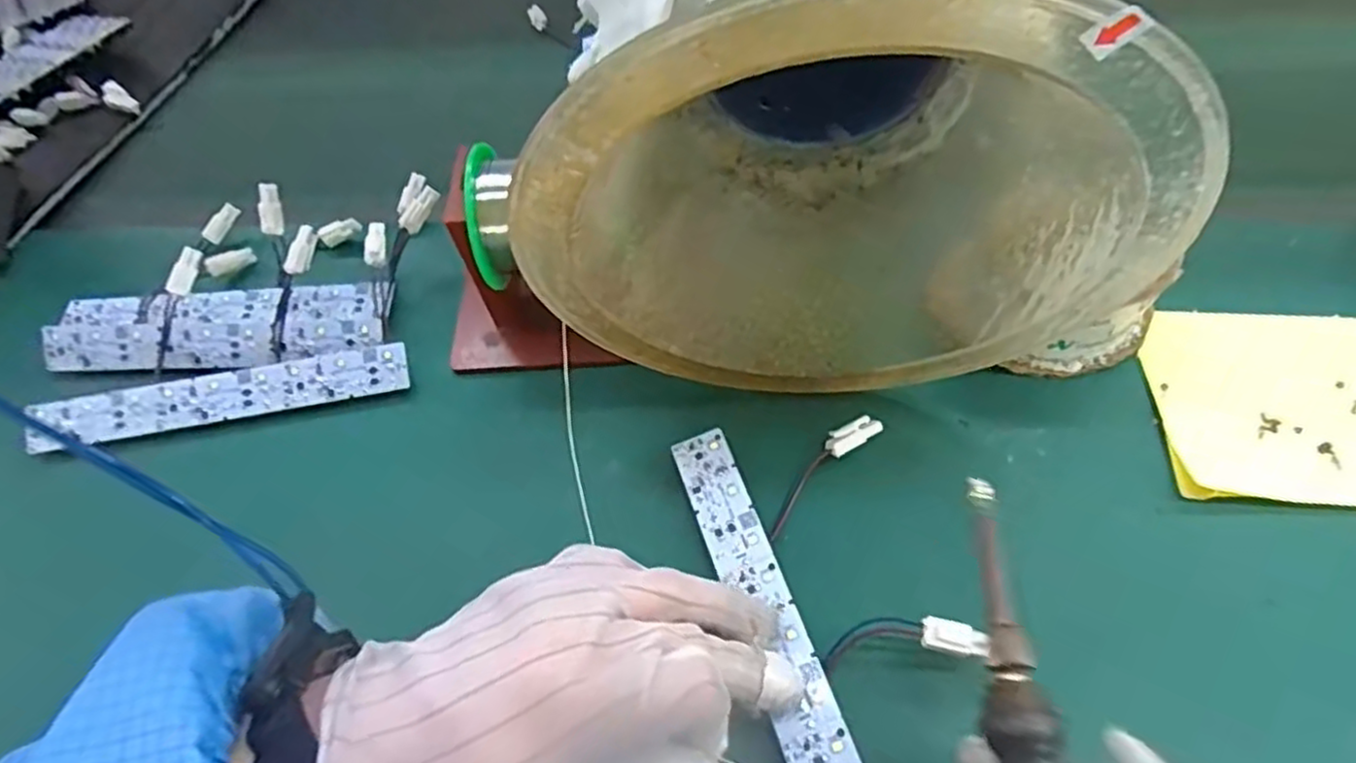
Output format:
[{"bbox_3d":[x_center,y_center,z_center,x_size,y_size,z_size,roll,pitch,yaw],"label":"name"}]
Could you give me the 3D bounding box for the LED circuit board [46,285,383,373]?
[{"bbox_3d":[-0.250,-0.032,0.393,0.185,0.011,0.049,-3,53,4],"label":"LED circuit board"}]

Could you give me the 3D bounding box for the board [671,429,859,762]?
[{"bbox_3d":[0.038,0.100,0.274,0.023,0.005,0.189,-17,54,-7],"label":"board"}]

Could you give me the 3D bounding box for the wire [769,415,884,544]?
[{"bbox_3d":[0.064,0.041,0.318,0.016,0.007,0.072,32,63,26],"label":"wire"}]

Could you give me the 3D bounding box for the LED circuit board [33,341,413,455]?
[{"bbox_3d":[-0.233,0.008,0.367,0.189,0.009,0.025,-10,90,0],"label":"LED circuit board"}]

